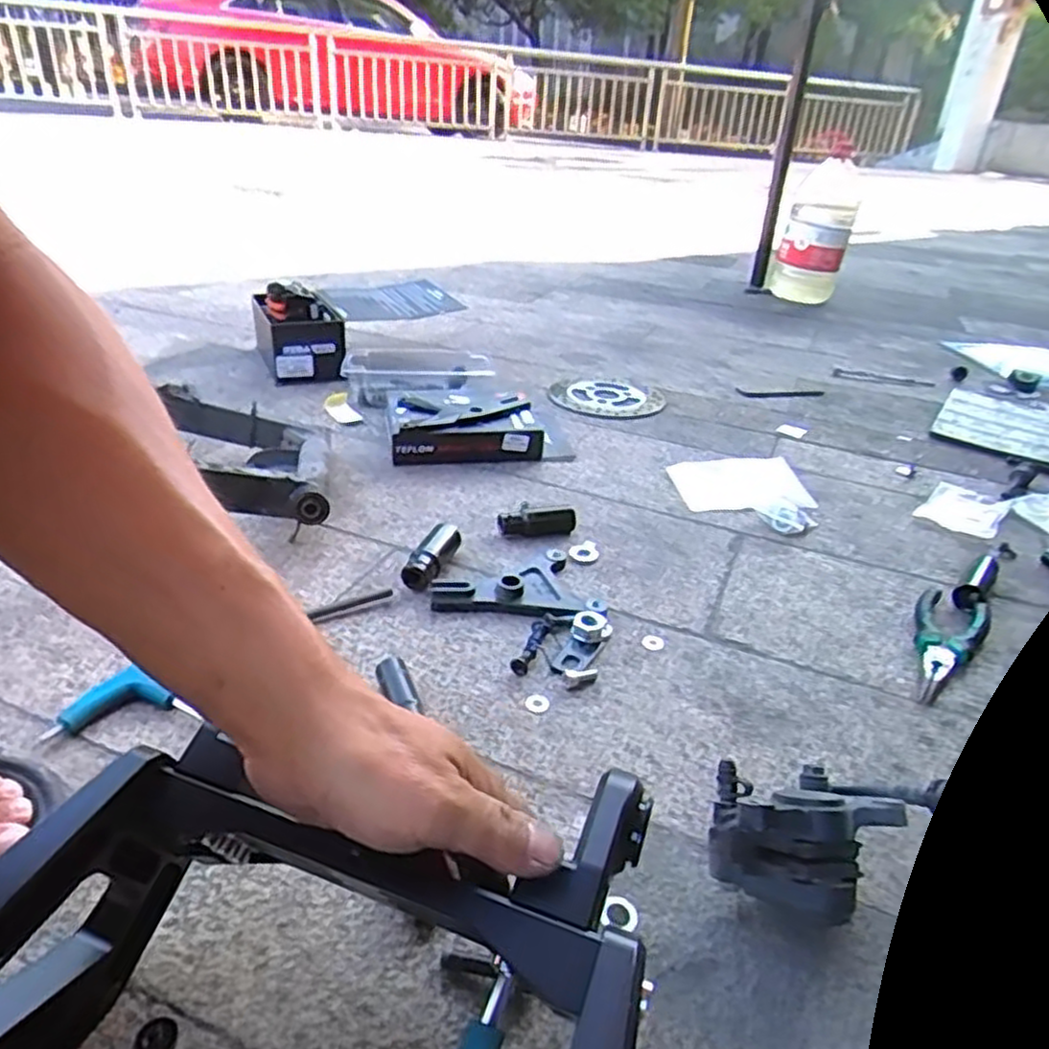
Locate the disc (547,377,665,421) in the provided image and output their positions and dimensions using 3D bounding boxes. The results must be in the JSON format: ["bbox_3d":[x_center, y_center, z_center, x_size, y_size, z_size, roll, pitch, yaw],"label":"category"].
[{"bbox_3d":[0.119,-0.189,1.098,0.157,0.010,0.165,3,30,-2],"label":"disc"}]

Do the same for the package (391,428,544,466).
[{"bbox_3d":[-0.065,-0.093,0.870,0.173,0.047,0.028,-3,31,-12],"label":"package"}]

